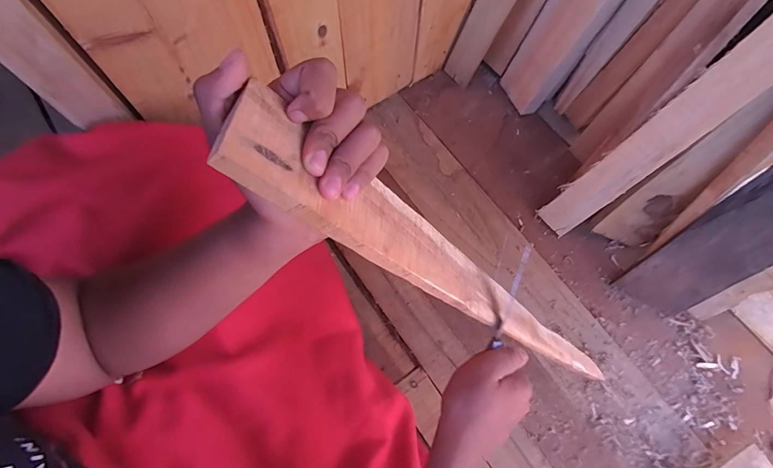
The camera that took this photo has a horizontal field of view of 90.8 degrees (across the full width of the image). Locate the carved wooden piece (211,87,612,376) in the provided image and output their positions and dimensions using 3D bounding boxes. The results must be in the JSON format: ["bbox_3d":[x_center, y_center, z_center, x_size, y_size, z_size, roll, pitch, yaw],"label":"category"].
[{"bbox_3d":[0.090,0.054,0.356,0.014,0.511,0.058,-6,60,45],"label":"carved wooden piece"}]

